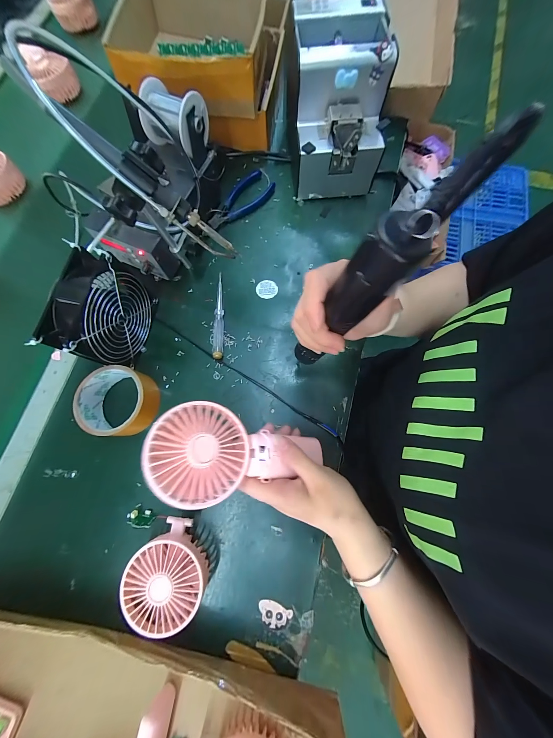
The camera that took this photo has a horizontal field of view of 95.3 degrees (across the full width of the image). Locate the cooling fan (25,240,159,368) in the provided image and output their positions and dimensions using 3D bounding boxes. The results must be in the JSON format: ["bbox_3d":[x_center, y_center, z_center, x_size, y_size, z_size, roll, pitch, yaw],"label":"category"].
[{"bbox_3d":[-0.216,-0.072,0.330,0.060,0.117,0.130,9,76,3],"label":"cooling fan"}]

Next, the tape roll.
[{"bbox_3d":[-0.211,0.043,0.339,0.085,0.046,0.087,0,76,1],"label":"tape roll"}]

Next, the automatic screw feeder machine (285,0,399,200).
[{"bbox_3d":[0.086,-0.391,0.387,0.133,0.152,0.167,-4,76,0],"label":"automatic screw feeder machine"}]

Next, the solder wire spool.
[{"bbox_3d":[-0.138,-0.332,0.336,0.076,0.051,0.071,19,79,8],"label":"solder wire spool"}]

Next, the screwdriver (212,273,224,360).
[{"bbox_3d":[-0.088,-0.082,0.384,0.018,0.015,0.140,-2,76,0],"label":"screwdriver"}]

